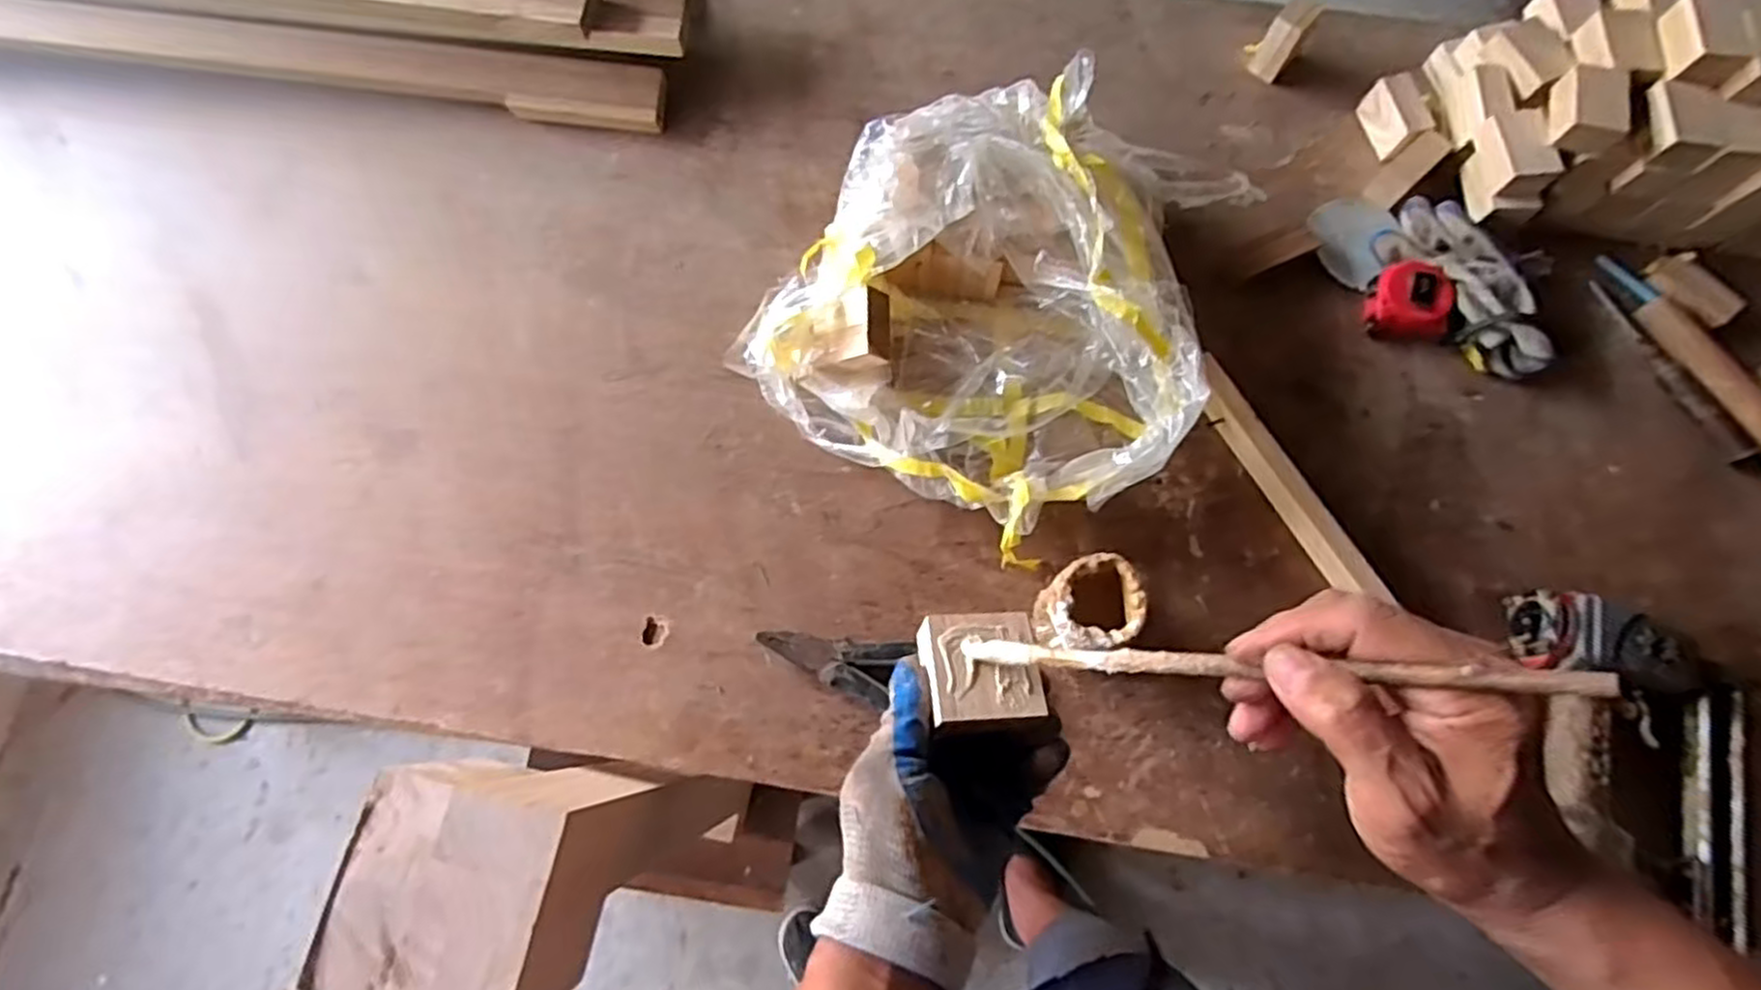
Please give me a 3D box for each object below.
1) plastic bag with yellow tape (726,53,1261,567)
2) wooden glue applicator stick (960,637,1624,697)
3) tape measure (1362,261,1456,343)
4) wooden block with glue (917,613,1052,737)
[{"bbox_3d":[0.105,-0.157,0.624,0.331,0.122,0.342,34,76,11],"label":"plastic bag with yellow tape"},{"bbox_3d":[0.141,0.073,0.335,0.261,0.009,0.012,-8,65,45],"label":"wooden glue applicator stick"},{"bbox_3d":[0.455,-0.165,0.661,0.062,0.035,0.062,15,73,5],"label":"tape measure"},{"bbox_3d":[0.056,0.101,0.436,0.062,0.030,0.063,-3,60,-12],"label":"wooden block with glue"}]

